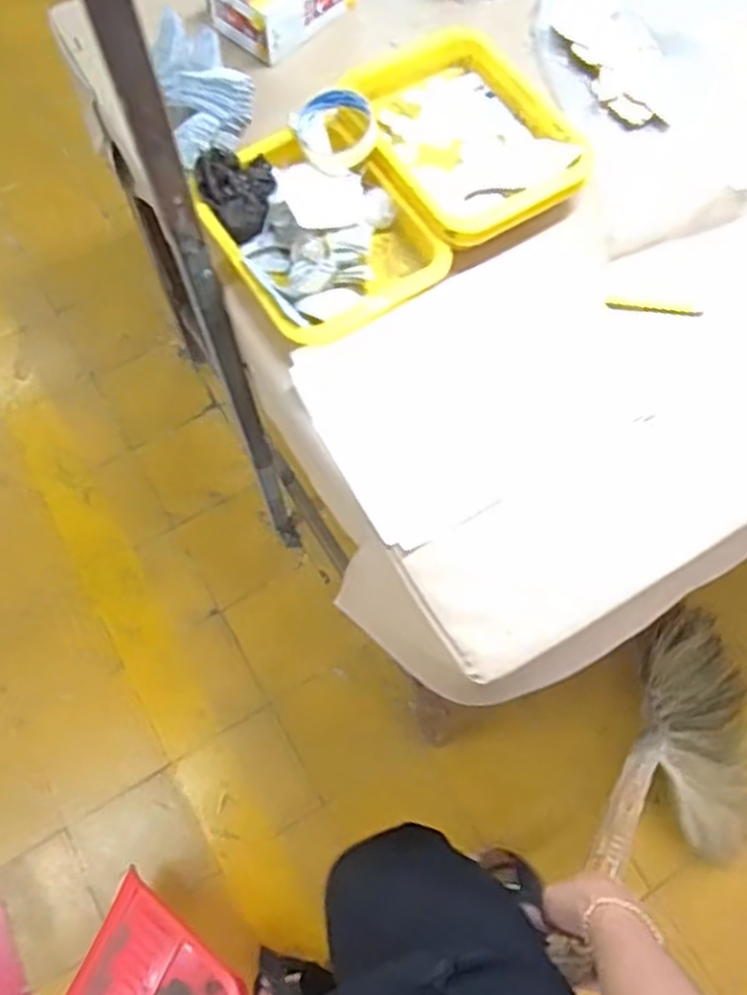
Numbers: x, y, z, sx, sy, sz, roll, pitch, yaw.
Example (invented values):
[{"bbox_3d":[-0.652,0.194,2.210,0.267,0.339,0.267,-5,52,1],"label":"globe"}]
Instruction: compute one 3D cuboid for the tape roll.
[{"bbox_3d":[-0.039,-0.396,0.825,0.091,0.034,0.101,-7,68,-3],"label":"tape roll"}]

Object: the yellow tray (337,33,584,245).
[{"bbox_3d":[0.096,-0.397,0.847,0.198,0.043,0.256,-34,72,-13],"label":"yellow tray"}]

